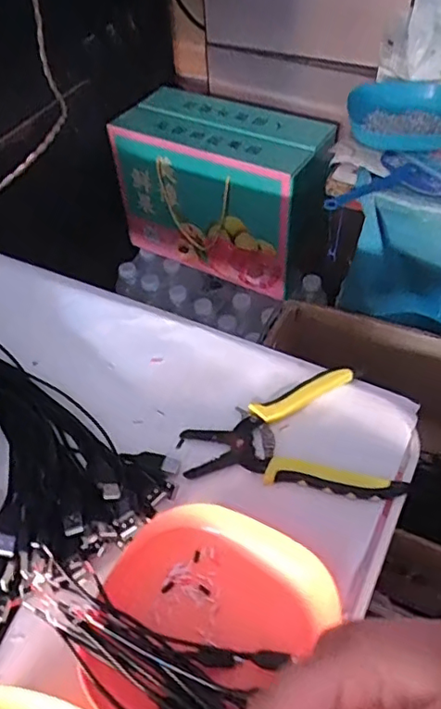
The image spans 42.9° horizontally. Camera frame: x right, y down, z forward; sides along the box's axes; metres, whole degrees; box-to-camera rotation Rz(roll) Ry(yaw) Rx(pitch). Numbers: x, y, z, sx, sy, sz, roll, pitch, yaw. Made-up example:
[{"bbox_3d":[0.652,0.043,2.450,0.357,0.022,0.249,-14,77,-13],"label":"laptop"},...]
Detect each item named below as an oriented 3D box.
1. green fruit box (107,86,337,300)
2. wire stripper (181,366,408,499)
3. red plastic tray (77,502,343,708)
[{"bbox_3d":[0.009,-0.280,0.959,0.334,0.236,0.162,24,55,21],"label":"green fruit box"},{"bbox_3d":[0.050,0.067,0.440,0.153,0.014,0.112,-5,50,-1],"label":"wire stripper"},{"bbox_3d":[-0.015,0.163,0.345,0.131,0.028,0.137,27,56,23],"label":"red plastic tray"}]

